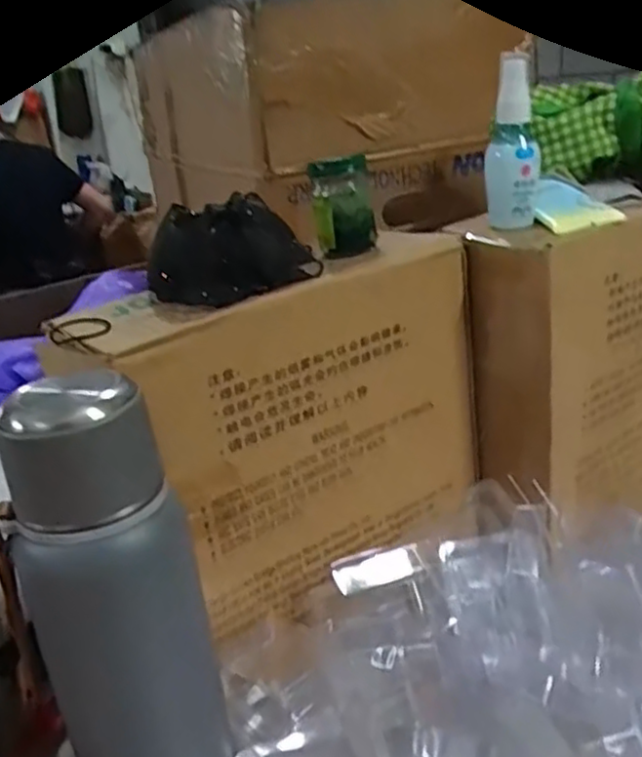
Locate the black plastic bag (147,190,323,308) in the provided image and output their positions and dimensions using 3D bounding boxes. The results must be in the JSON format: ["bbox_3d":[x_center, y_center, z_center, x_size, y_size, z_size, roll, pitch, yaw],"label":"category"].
[{"bbox_3d":[-0.058,-0.086,0.484,0.101,0.054,0.056,-18,24,-25],"label":"black plastic bag"}]

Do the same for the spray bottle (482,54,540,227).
[{"bbox_3d":[0.135,-0.165,0.524,0.029,0.113,0.028,-17,24,-24],"label":"spray bottle"}]

